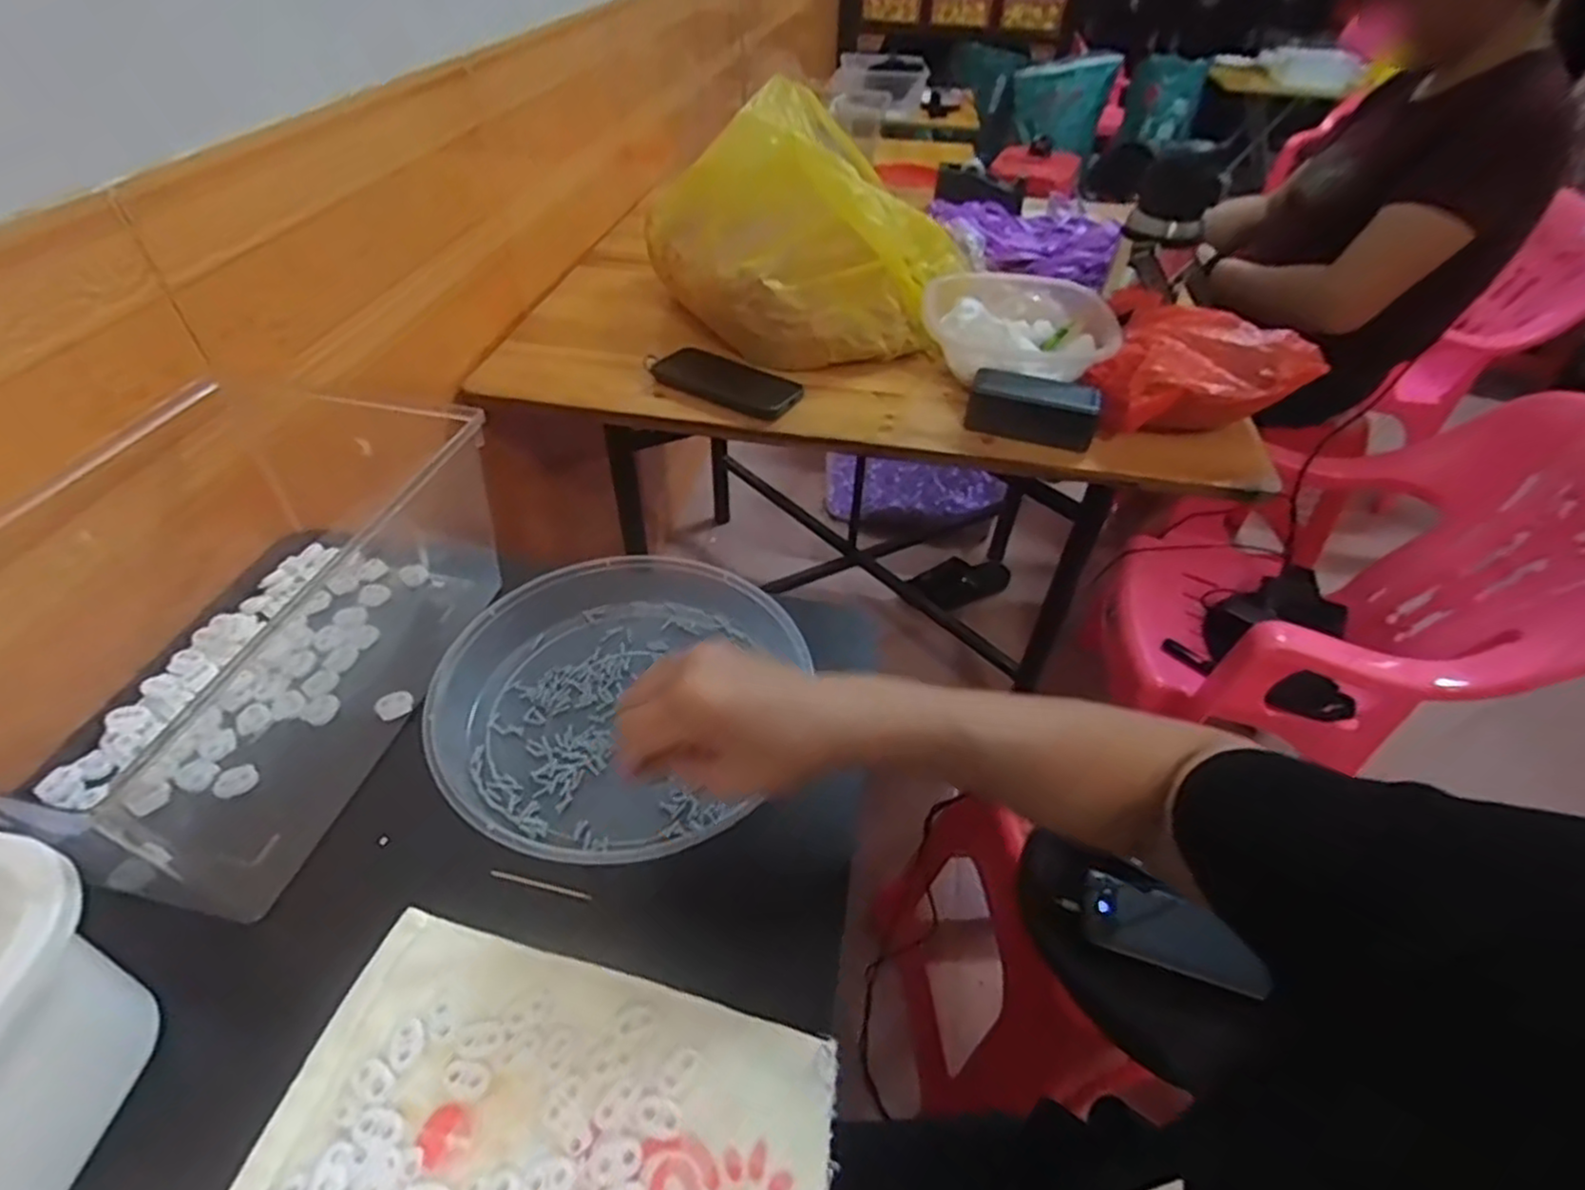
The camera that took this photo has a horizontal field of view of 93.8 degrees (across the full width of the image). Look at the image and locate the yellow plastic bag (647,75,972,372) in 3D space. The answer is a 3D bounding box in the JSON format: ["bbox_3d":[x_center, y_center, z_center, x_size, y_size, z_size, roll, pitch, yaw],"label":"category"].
[{"bbox_3d":[0.035,-0.439,0.887,0.349,0.200,0.312,-22,50,-23],"label":"yellow plastic bag"}]

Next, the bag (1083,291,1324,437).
[{"bbox_3d":[0.417,-0.231,0.763,0.202,0.083,0.186,22,48,17],"label":"bag"}]

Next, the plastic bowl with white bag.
[{"bbox_3d":[0.256,-0.311,0.860,0.210,0.065,0.245,3,45,-1],"label":"plastic bowl with white bag"}]

